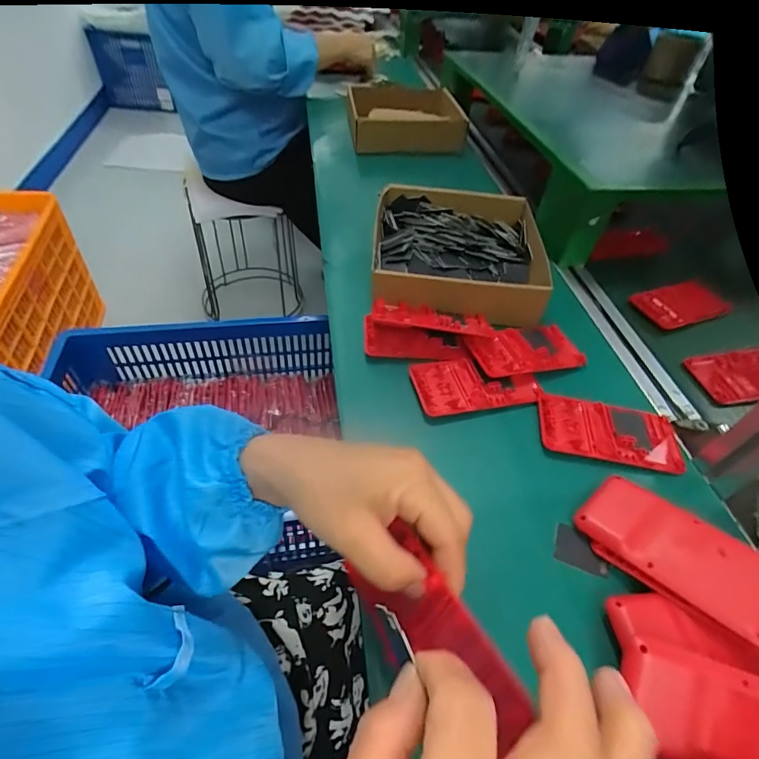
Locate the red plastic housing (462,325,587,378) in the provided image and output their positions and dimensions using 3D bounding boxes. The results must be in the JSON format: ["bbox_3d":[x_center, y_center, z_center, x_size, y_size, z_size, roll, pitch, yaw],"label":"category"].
[{"bbox_3d":[0.143,-0.032,0.430,0.107,0.013,0.058,-8,50,-12],"label":"red plastic housing"}]

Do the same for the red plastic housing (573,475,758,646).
[{"bbox_3d":[0.206,0.116,0.299,0.056,0.012,0.120,-31,43,-28],"label":"red plastic housing"}]

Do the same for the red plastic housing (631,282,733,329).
[{"bbox_3d":[0.377,-0.095,0.536,0.127,0.006,0.061,-18,53,-20],"label":"red plastic housing"}]

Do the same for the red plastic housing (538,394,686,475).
[{"bbox_3d":[0.202,0.047,0.383,0.116,0.009,0.059,12,49,5],"label":"red plastic housing"}]

